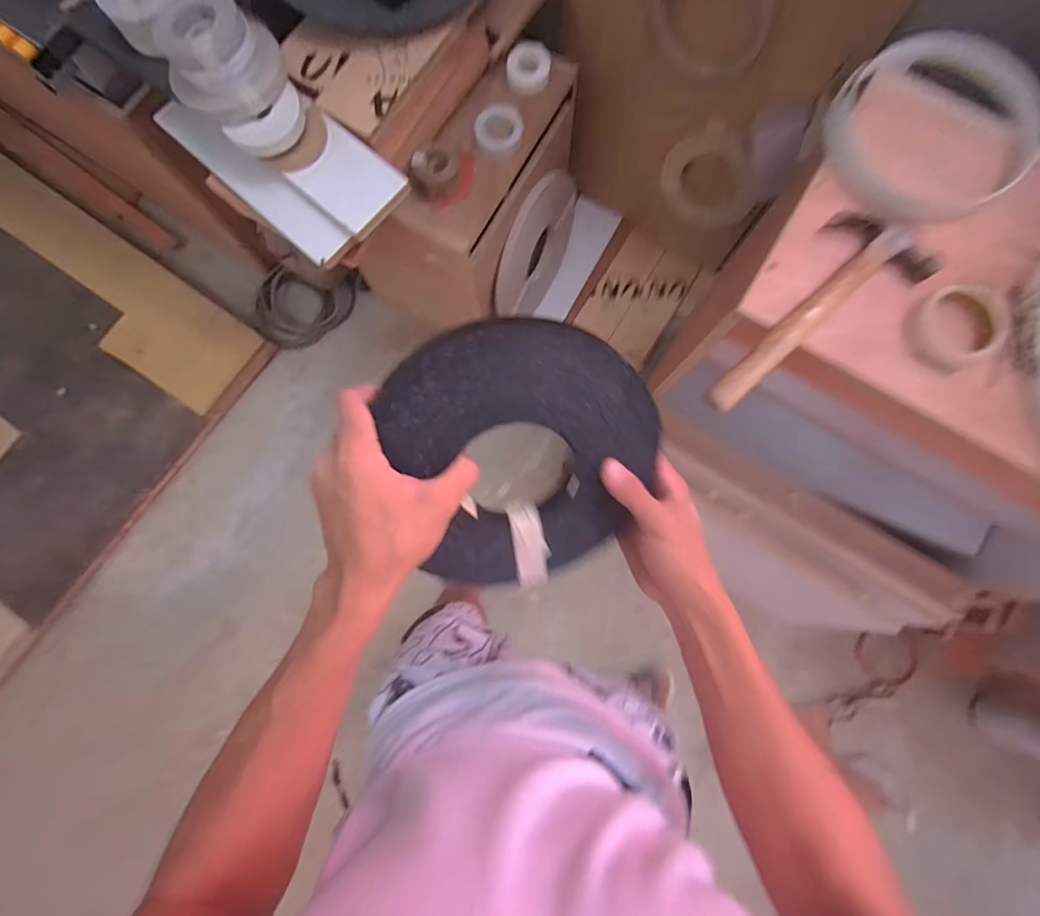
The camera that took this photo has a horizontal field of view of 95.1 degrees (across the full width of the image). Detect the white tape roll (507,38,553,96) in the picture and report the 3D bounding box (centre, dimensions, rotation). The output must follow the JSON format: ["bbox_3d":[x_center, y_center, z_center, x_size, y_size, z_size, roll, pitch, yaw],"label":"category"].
[{"bbox_3d":[0.018,-0.791,0.965,0.084,0.031,0.098,7,82,2],"label":"white tape roll"}]

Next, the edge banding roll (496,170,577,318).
[{"bbox_3d":[0.056,-0.565,1.286,0.024,0.400,0.369,26,117,17],"label":"edge banding roll"}]

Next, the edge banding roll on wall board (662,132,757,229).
[{"bbox_3d":[0.481,-0.703,1.227,0.246,0.280,0.029,35,84,5],"label":"edge banding roll on wall board"}]

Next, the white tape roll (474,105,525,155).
[{"bbox_3d":[-0.041,-0.655,0.948,0.092,0.017,0.105,3,82,1],"label":"white tape roll"}]

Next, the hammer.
[{"bbox_3d":[0.336,-0.176,0.567,0.316,0.024,0.120,-38,83,-4],"label":"hammer"}]

